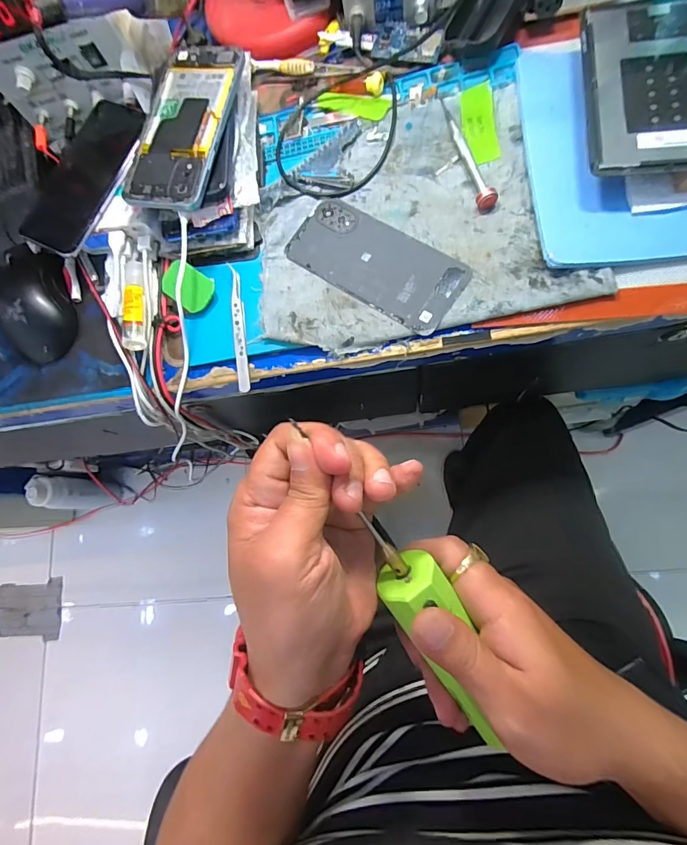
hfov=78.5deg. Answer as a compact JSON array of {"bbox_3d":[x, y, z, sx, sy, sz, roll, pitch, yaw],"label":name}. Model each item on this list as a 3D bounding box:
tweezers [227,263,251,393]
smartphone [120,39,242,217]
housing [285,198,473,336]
[{"bbox_3d":[-0.094,-0.086,0.380,0.012,0.008,0.117,-7,77,8],"label":"tweezers"},{"bbox_3d":[-0.139,-0.262,0.370,0.075,0.008,0.161,10,80,11],"label":"smartphone"},{"bbox_3d":[0.028,-0.142,0.373,0.159,0.004,0.072,35,86,15],"label":"housing"}]

